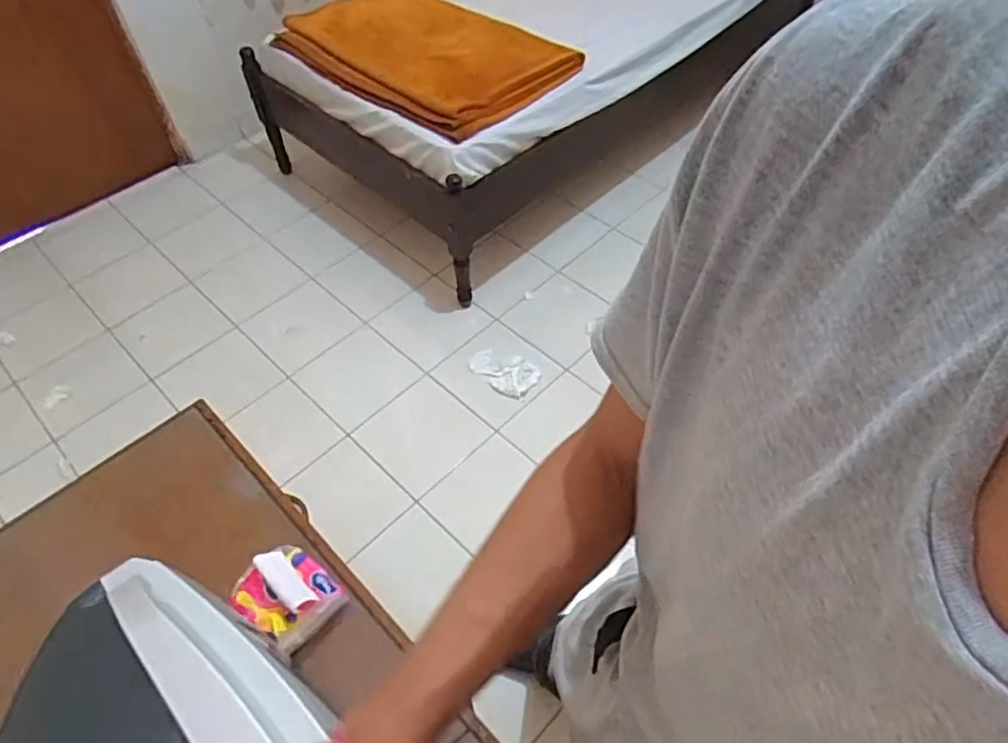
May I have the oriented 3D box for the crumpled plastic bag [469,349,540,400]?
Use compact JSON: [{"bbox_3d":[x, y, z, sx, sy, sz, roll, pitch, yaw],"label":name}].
[{"bbox_3d":[-0.001,-0.003,1.897,0.193,0.026,0.134,32,62,21],"label":"crumpled plastic bag"}]

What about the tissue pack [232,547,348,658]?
[{"bbox_3d":[-0.272,0.279,0.806,0.106,0.051,0.102,31,60,23],"label":"tissue pack"}]

